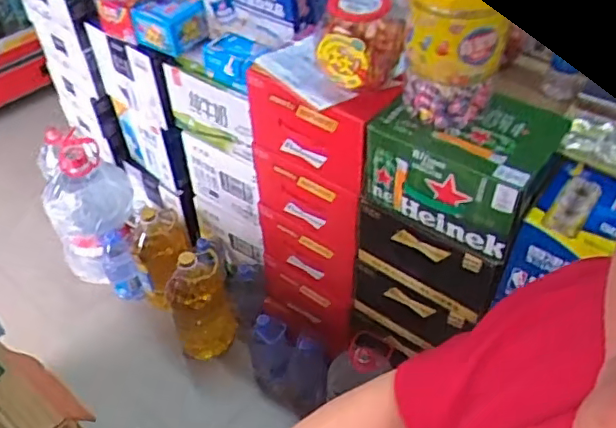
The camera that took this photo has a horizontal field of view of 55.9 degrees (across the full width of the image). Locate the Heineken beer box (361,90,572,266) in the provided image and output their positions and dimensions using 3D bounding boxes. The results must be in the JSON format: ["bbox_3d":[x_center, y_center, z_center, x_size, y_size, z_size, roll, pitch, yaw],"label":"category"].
[{"bbox_3d":[0.261,-0.088,1.004,0.269,0.168,0.205,27,51,26],"label":"Heineken beer box"}]

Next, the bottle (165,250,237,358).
[{"bbox_3d":[-0.282,0.238,1.539,0.156,0.335,0.120,-22,48,-20],"label":"bottle"}]

